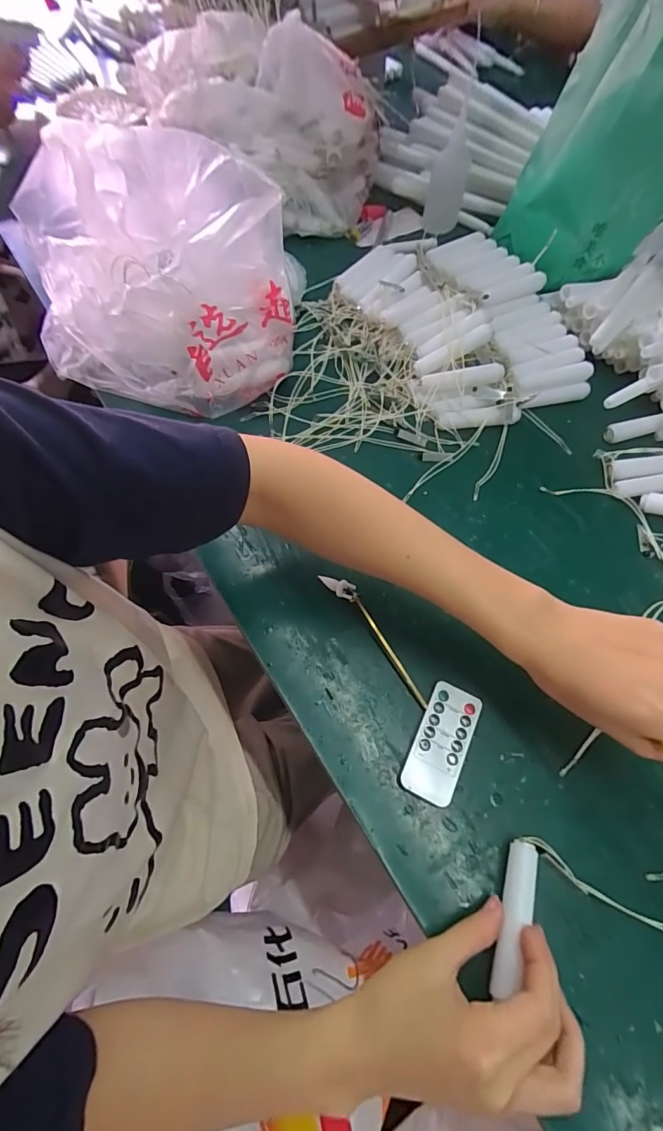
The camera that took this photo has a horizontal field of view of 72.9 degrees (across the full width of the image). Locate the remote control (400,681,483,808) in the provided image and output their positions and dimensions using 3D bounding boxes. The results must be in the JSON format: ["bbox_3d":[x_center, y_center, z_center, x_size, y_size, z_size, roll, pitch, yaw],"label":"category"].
[{"bbox_3d":[0.084,0.132,0.336,0.040,0.006,0.084,24,65,9],"label":"remote control"}]

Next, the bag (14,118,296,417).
[{"bbox_3d":[-0.190,-0.313,0.466,0.239,0.163,0.312,-24,67,-14],"label":"bag"}]

